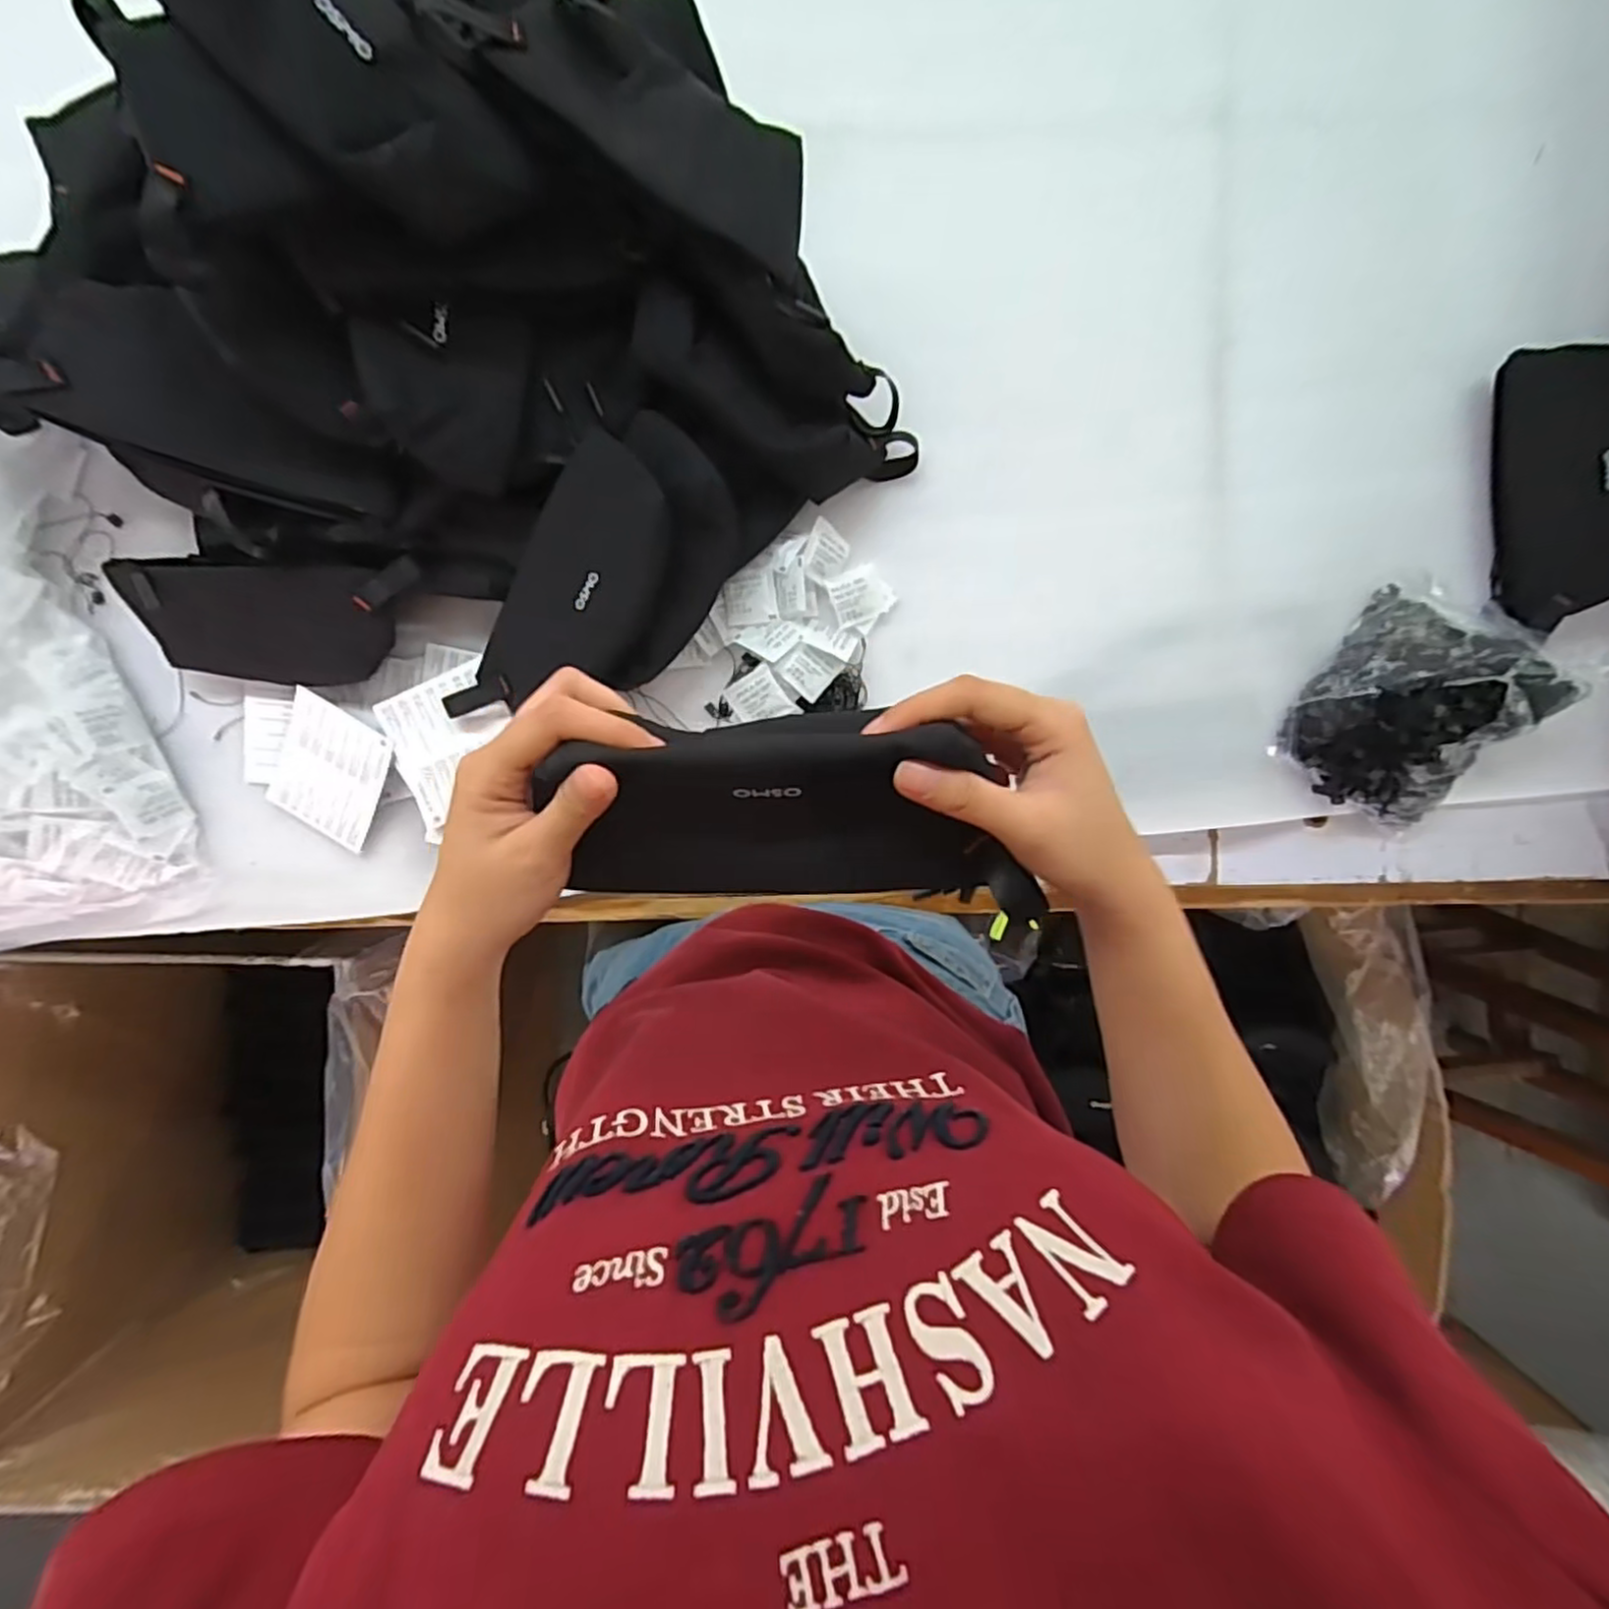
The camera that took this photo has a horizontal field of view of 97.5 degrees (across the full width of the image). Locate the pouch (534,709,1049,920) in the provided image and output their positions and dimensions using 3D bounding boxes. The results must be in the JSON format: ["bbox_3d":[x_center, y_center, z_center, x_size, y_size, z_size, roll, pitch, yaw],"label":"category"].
[{"bbox_3d":[-0.004,0.003,0.287,0.186,0.048,0.074,1,92,2],"label":"pouch"}]

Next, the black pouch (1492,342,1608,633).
[{"bbox_3d":[0.546,-0.228,0.501,0.026,0.087,0.188,-1,90,-35],"label":"black pouch"}]

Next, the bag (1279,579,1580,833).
[{"bbox_3d":[0.444,-0.073,0.506,0.129,0.060,0.164,31,93,-1],"label":"bag"}]

